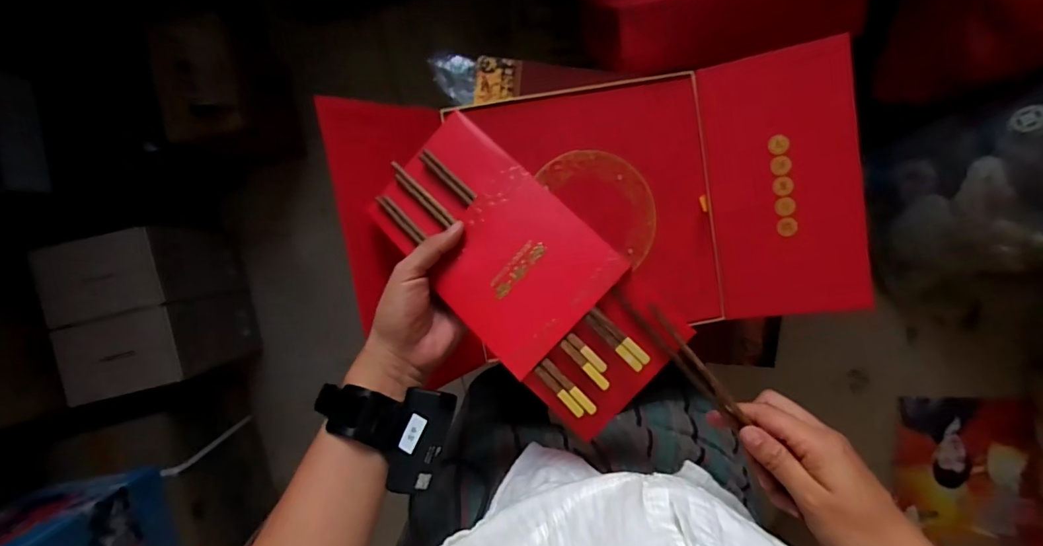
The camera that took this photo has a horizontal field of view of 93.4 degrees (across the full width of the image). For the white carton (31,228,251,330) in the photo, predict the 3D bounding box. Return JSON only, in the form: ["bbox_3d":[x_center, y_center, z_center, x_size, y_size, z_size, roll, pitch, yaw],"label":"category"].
[{"bbox_3d":[-0.856,-0.001,1.121,0.258,0.279,0.165,-10,95,2],"label":"white carton"}]

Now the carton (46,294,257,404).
[{"bbox_3d":[-0.811,0.160,1.139,0.232,0.316,0.165,-12,95,2],"label":"carton"}]

